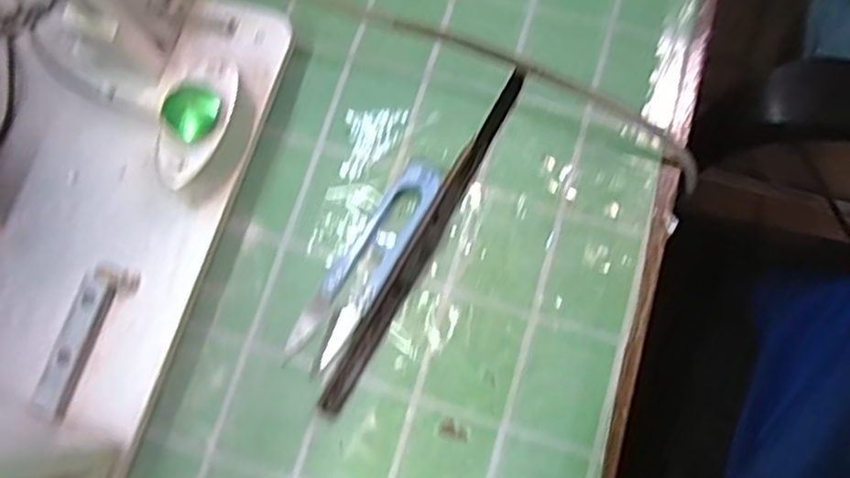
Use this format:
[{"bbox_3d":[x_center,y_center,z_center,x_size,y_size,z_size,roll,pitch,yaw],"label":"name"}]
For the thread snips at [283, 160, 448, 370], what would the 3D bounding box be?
[{"bbox_3d":[-0.025,0.009,0.315,0.023,0.010,0.104,31,79,11],"label":"thread snips"}]

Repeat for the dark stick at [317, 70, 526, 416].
[{"bbox_3d":[0.000,0.000,0.313,0.012,0.014,0.166,28,78,11],"label":"dark stick"}]

